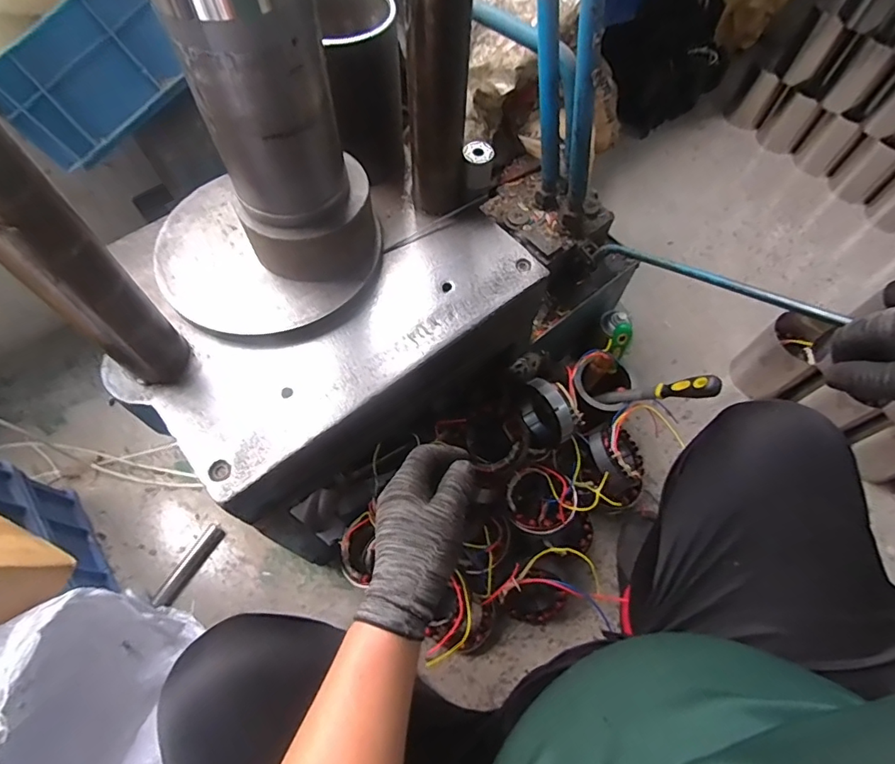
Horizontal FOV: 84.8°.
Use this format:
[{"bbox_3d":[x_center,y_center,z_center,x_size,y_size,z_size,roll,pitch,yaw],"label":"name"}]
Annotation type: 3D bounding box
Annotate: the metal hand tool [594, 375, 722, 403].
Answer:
[{"bbox_3d":[0.333,0.017,0.780,0.036,0.212,0.036,44,66,-15],"label":"metal hand tool"}]

